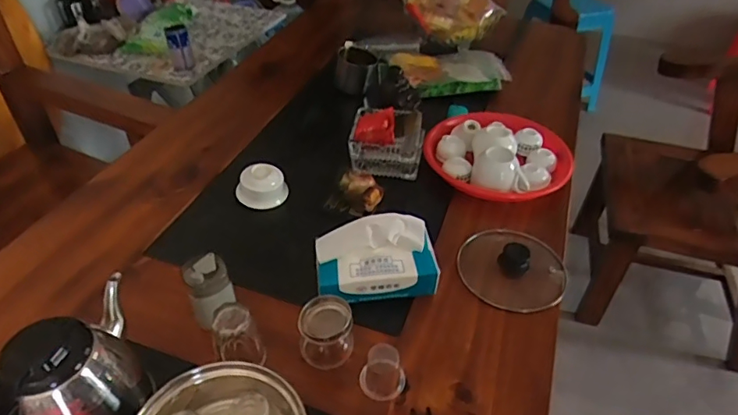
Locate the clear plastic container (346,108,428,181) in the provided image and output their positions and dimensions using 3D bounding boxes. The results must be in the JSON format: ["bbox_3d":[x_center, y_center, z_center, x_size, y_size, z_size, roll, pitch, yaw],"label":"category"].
[{"bbox_3d":[0.033,-0.118,0.912,0.128,0.063,0.122,5,42,4],"label":"clear plastic container"}]

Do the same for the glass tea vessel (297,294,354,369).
[{"bbox_3d":[-0.051,0.147,0.605,0.062,0.061,0.057,-3,42,-5],"label":"glass tea vessel"}]

